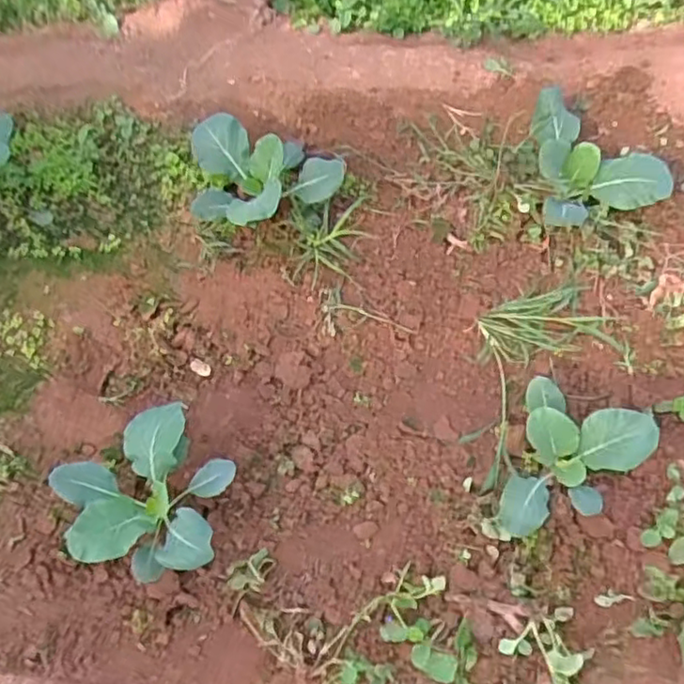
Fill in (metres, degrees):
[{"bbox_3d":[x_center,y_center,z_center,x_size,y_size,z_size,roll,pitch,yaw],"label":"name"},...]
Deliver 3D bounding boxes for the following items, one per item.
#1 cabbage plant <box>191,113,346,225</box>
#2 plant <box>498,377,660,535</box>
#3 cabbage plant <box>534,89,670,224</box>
[{"bbox_3d":[-0.155,-0.332,1.319,0.304,0.121,0.247,-1,66,0],"label":"cabbage plant"},{"bbox_3d":[0.359,0.212,1.084,0.200,0.153,0.253,30,69,12],"label":"plant"},{"bbox_3d":[0.511,-0.385,1.345,0.240,0.128,0.318,1,66,0],"label":"cabbage plant"}]

